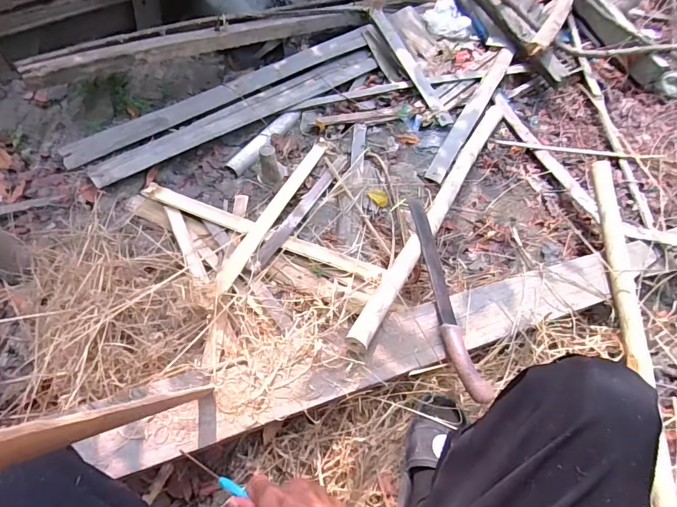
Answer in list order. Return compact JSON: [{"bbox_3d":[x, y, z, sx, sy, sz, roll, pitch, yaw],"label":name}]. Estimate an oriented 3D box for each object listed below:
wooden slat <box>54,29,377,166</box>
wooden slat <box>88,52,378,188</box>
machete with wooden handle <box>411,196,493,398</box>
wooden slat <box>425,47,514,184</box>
[{"bbox_3d":[-0.291,-0.456,1.168,0.908,0.020,0.076,-31,63,-18],"label":"wooden slat"},{"bbox_3d":[-0.229,-0.382,1.134,0.835,0.029,0.093,-31,59,-23],"label":"wooden slat"},{"bbox_3d":[0.181,0.061,0.762,0.051,0.040,0.406,-7,52,-7],"label":"machete with wooden handle"},{"bbox_3d":[0.382,-0.412,1.184,0.052,0.011,0.602,22,60,21],"label":"wooden slat"}]

